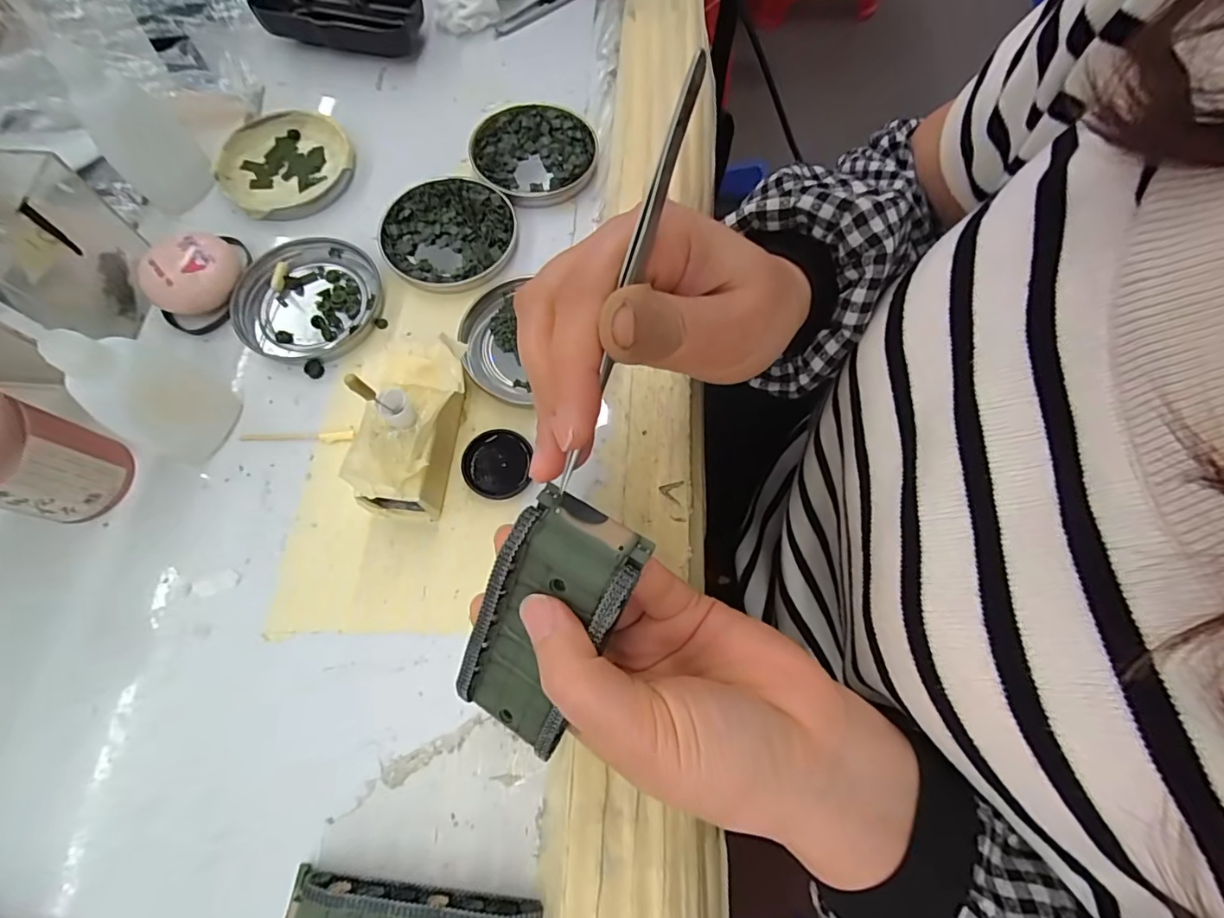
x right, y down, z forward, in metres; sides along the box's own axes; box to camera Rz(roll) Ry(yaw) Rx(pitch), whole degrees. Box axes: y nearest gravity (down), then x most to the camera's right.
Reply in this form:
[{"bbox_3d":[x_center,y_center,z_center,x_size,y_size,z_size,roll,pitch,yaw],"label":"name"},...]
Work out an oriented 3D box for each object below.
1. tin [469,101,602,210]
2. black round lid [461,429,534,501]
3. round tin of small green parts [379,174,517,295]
[{"bbox_3d":[-0.051,-0.195,0.332,0.077,0.010,0.074,0,70,0],"label":"tin"},{"bbox_3d":[-0.059,0.002,0.267,0.034,0.006,0.035,1,71,-2],"label":"black round lid"},{"bbox_3d":[-0.096,-0.133,0.311,0.077,0.009,0.076,0,70,0],"label":"round tin of small green parts"}]

